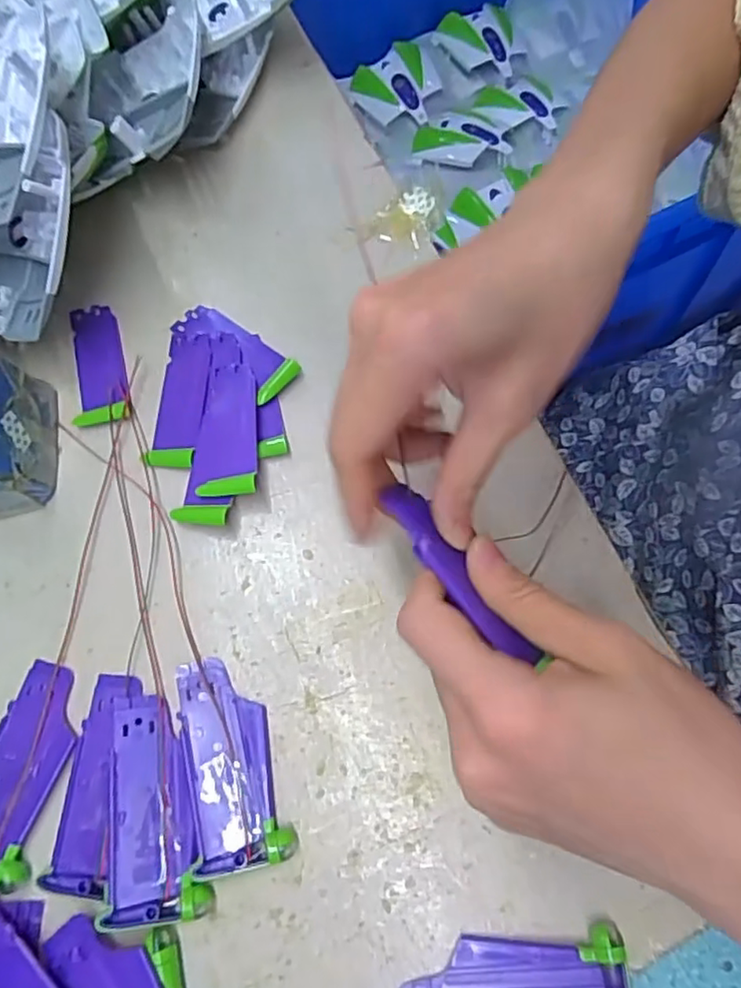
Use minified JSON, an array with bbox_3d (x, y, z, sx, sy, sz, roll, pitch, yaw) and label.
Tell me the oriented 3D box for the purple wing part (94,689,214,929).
[{"bbox_3d":[-0.094,0.135,0.270,0.040,0.012,0.089,-7,70,0],"label":"purple wing part"}]

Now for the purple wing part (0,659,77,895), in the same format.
[{"bbox_3d":[-0.157,0.124,0.281,0.040,0.007,0.088,17,72,8],"label":"purple wing part"}]

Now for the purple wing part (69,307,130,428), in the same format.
[{"bbox_3d":[-0.155,-0.076,0.352,0.031,0.004,0.078,-10,71,-1],"label":"purple wing part"}]

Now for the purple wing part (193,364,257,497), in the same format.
[{"bbox_3d":[-0.077,-0.034,0.329,0.033,0.014,0.076,-6,70,0],"label":"purple wing part"}]

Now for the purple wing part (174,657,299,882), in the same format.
[{"bbox_3d":[-0.063,0.119,0.279,0.040,0.010,0.088,-13,71,-2],"label":"purple wing part"}]

